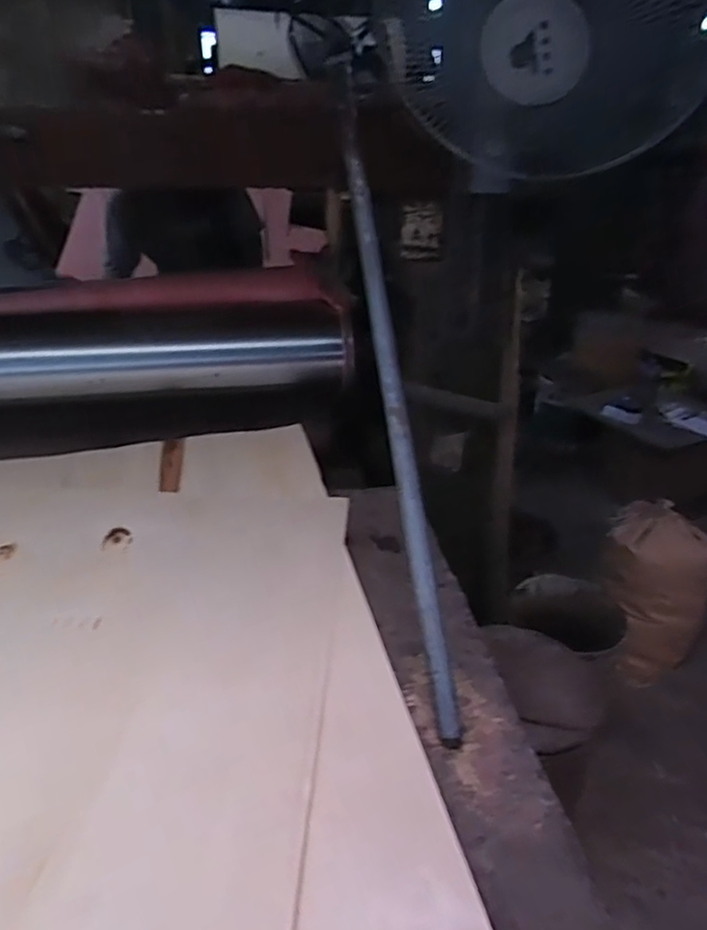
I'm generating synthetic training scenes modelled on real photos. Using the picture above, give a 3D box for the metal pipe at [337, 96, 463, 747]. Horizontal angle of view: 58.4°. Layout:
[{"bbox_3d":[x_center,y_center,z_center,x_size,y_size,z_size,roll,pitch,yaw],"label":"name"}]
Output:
[{"bbox_3d":[0.057,-0.123,0.959,0.034,0.043,1.013,-5,76,-13],"label":"metal pipe"}]

